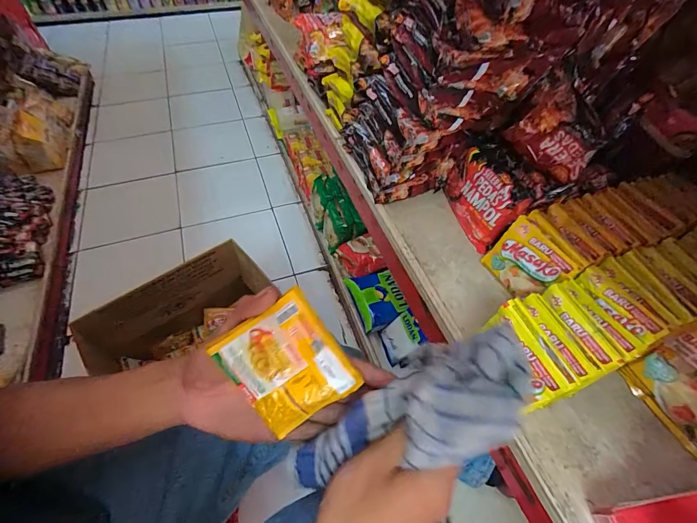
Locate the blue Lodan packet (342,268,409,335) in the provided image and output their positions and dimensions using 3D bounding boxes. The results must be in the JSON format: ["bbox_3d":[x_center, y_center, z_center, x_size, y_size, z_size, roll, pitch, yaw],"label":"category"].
[{"bbox_3d":[0.069,0.088,0.826,0.111,0.028,0.150,-15,54,-13],"label":"blue Lodan packet"}]

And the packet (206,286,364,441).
[{"bbox_3d":[-0.043,0.074,0.246,0.076,0.006,0.082,-34,96,4],"label":"packet"}]

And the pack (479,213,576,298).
[{"bbox_3d":[0.205,0.001,0.405,0.007,0.072,0.082,4,44,-40],"label":"pack"}]

